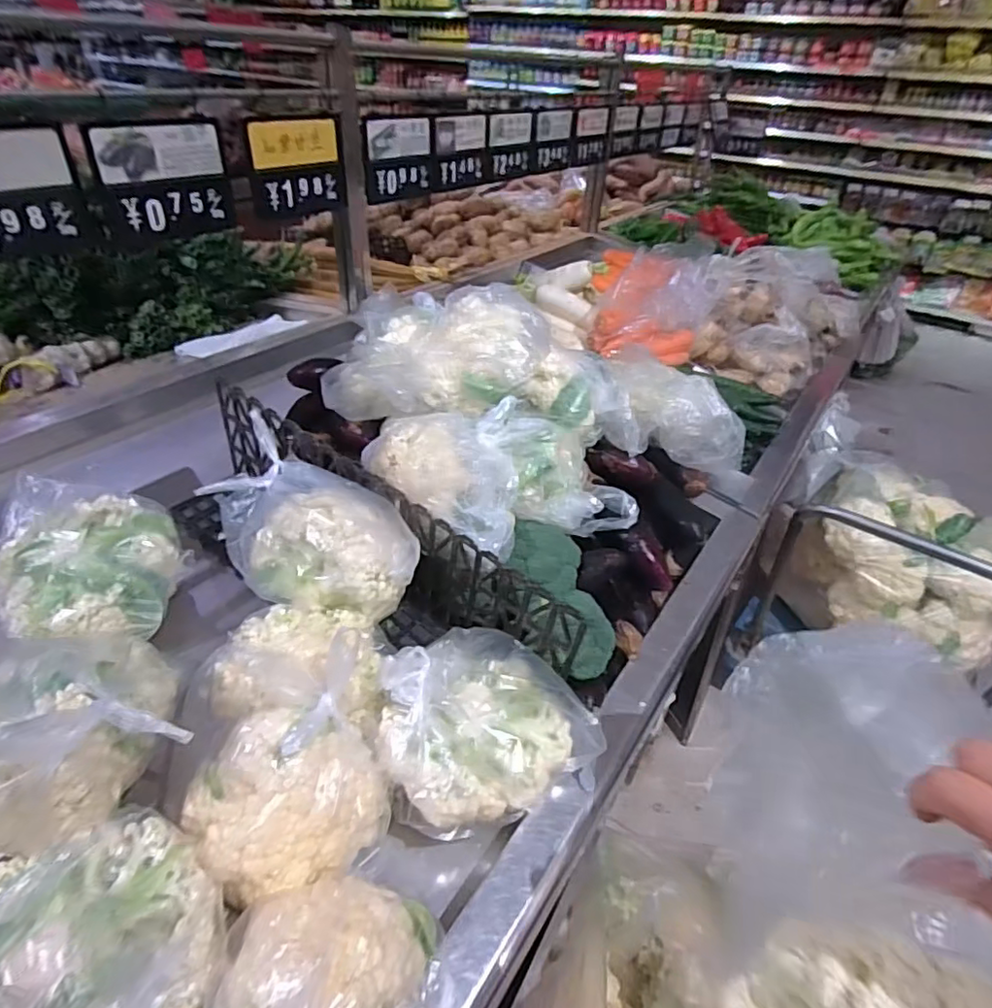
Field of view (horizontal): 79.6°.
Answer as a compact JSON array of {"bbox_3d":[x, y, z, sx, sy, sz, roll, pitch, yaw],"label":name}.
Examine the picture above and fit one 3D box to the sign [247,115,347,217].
[{"bbox_3d":[-0.373,-0.637,1.132,0.019,0.165,0.220,21,39,26],"label":"sign"}]

